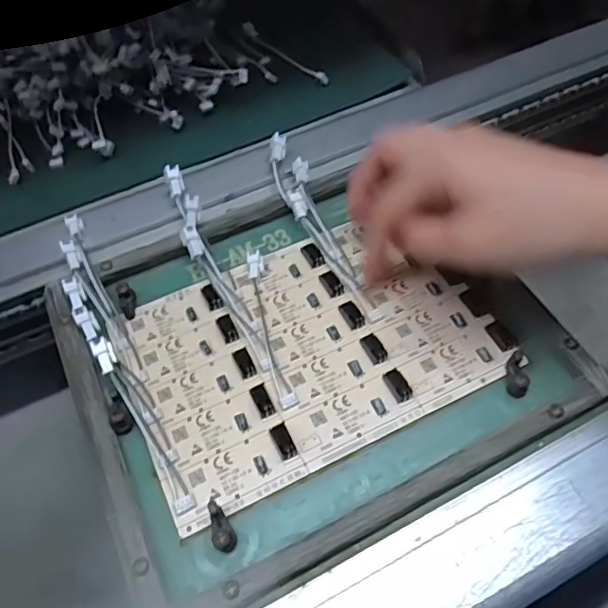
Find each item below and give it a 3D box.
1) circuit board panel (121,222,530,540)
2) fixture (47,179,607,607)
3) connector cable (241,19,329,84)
[{"bbox_3d":[0.002,0.021,0.302,0.185,0.008,0.126,-23,59,-13],"label":"circuit board panel"},{"bbox_3d":[0.004,0.022,0.299,0.234,0.015,0.196,-23,59,-13],"label":"fixture"},{"bbox_3d":[-0.017,-0.200,0.443,0.009,0.005,0.100,-36,63,-20],"label":"connector cable"}]

